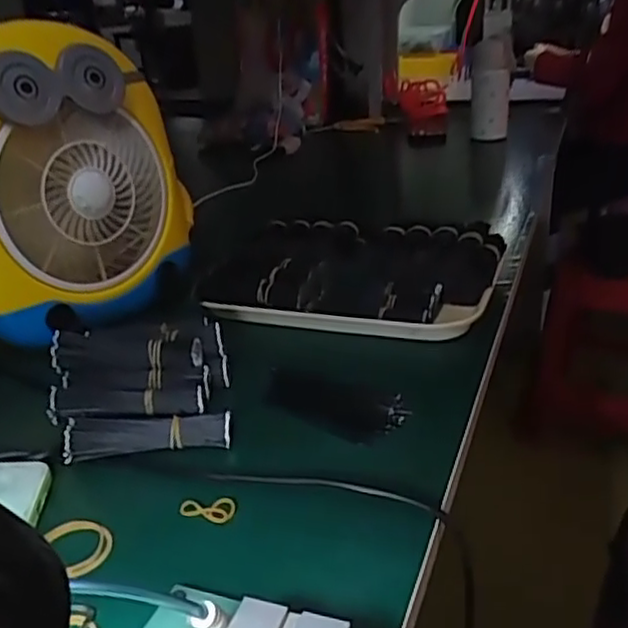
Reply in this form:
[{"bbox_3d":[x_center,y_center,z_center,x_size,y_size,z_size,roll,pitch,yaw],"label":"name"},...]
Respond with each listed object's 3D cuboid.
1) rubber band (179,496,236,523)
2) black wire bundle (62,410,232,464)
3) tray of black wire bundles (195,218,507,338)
[{"bbox_3d":[-0.068,0.123,0.425,0.036,0.004,0.016,2,25,8],"label":"rubber band"},{"bbox_3d":[-0.119,0.086,0.483,0.116,0.025,0.020,-5,25,-6],"label":"black wire bundle"},{"bbox_3d":[0.028,-0.040,0.694,0.299,0.065,0.176,5,26,16],"label":"tray of black wire bundles"}]

